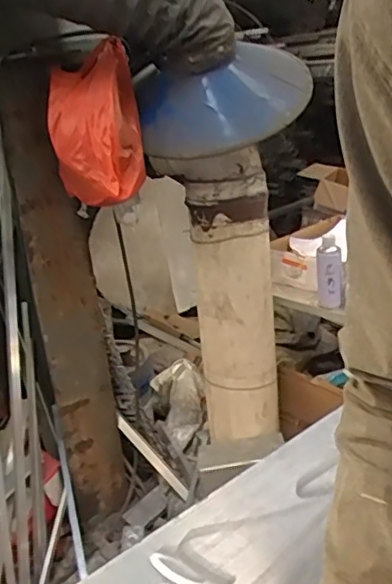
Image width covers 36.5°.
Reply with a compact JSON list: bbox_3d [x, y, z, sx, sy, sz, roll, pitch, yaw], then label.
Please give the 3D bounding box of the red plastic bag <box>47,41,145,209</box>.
[{"bbox_3d":[-0.218,-0.362,1.305,0.188,0.305,0.223,-7,20,-4],"label":"red plastic bag"}]

